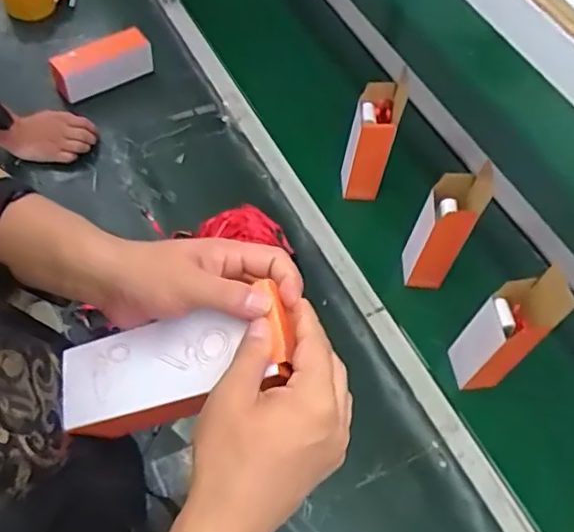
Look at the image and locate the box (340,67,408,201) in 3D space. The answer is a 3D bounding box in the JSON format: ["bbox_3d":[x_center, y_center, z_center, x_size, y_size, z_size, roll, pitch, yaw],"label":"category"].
[{"bbox_3d":[0.138,-0.204,0.969,0.070,0.199,0.079,18,59,5],"label":"box"}]

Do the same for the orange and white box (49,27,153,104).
[{"bbox_3d":[-0.334,-0.369,1.081,0.176,0.056,0.066,-31,67,-22],"label":"orange and white box"}]

